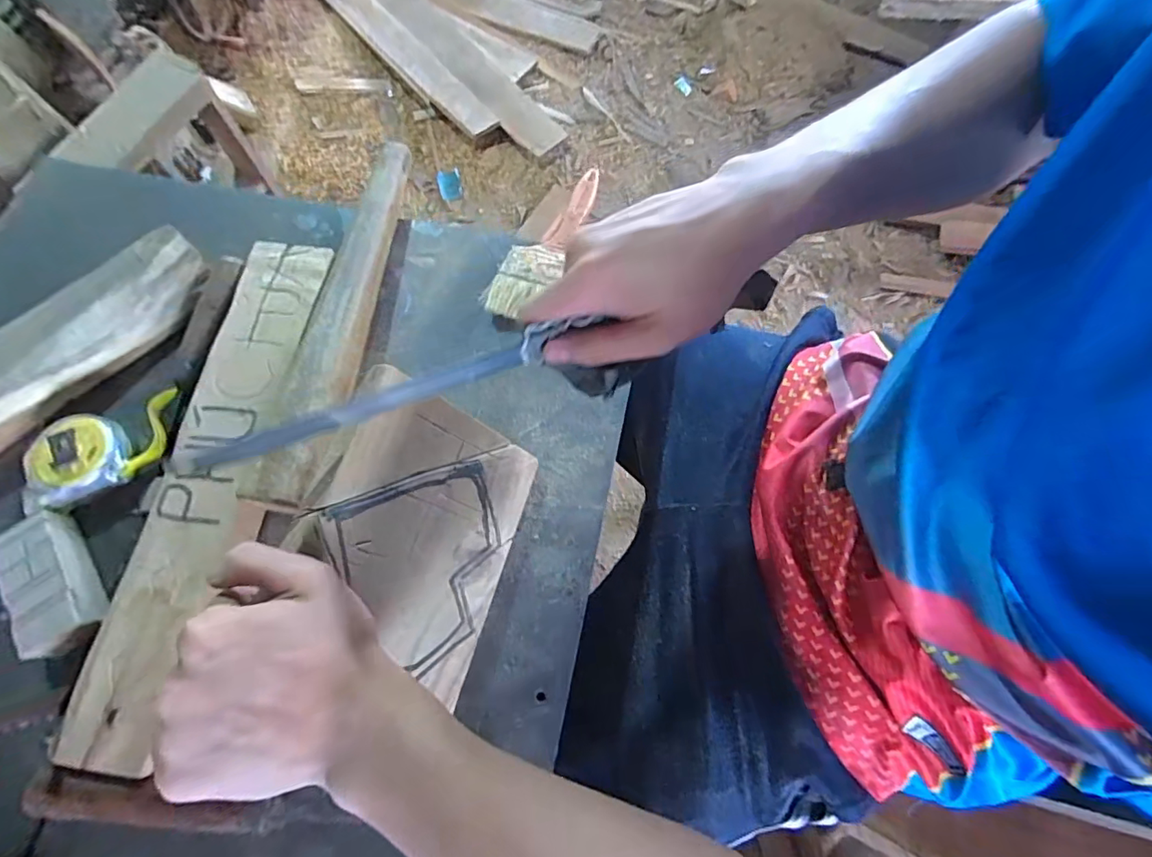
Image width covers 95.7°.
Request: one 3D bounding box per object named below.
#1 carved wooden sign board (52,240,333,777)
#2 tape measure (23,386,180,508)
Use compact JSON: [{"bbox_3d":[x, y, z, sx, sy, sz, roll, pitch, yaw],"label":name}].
[{"bbox_3d":[-0.278,0.024,0.390,0.085,0.027,0.393,5,70,3],"label":"carved wooden sign board"},{"bbox_3d":[-0.373,0.014,0.419,0.101,0.035,0.065,-24,71,-7],"label":"tape measure"}]

